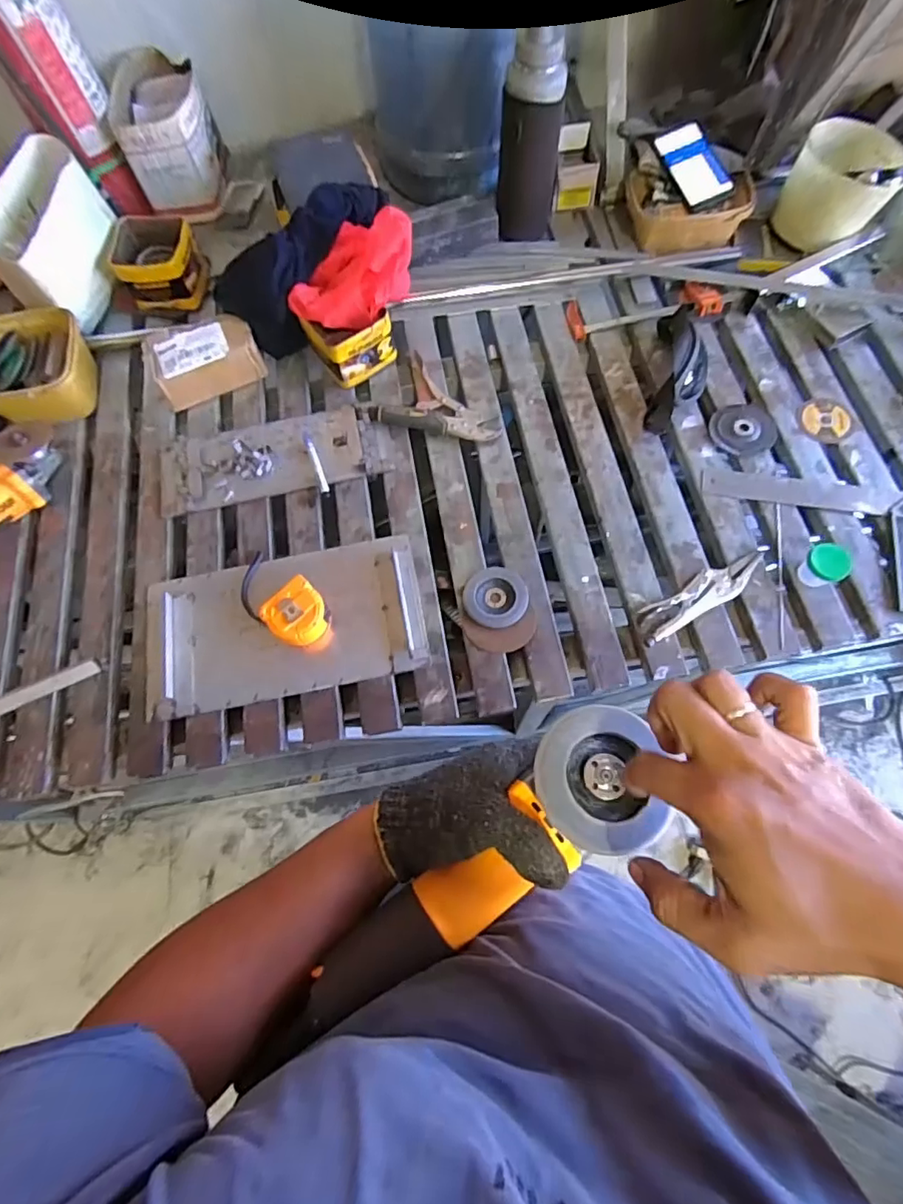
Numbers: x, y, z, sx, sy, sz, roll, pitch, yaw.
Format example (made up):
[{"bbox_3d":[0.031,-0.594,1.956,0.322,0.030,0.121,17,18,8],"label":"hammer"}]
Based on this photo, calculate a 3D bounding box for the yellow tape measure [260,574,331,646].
[{"bbox_3d":[-0.208,0.018,0.741,0.082,0.044,0.080,41,77,15],"label":"yellow tape measure"}]

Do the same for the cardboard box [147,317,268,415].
[{"bbox_3d":[-0.401,-0.398,0.889,0.167,0.076,0.103,-24,71,-6],"label":"cardboard box"}]

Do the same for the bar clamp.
[{"bbox_3d":[0.351,-0.500,0.909,0.307,0.034,0.095,-7,70,0],"label":"bar clamp"}]

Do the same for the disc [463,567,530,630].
[{"bbox_3d":[0.062,-0.007,0.753,0.086,0.011,0.085,-1,71,2],"label":"disc"}]

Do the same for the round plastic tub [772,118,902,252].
[{"bbox_3d":[0.637,-0.680,0.899,0.156,0.145,0.147,-1,71,2],"label":"round plastic tub"}]

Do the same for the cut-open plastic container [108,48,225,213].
[{"bbox_3d":[-0.505,-0.834,0.985,0.153,0.161,0.206,-15,71,-3],"label":"cut-open plastic container"}]

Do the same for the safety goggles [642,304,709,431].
[{"bbox_3d":[0.356,-0.358,0.841,0.084,0.084,0.213,13,84,7],"label":"safety goggles"}]

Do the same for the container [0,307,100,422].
[{"bbox_3d":[-0.667,-0.369,0.878,0.170,0.099,0.178,-20,71,-4],"label":"container"}]

